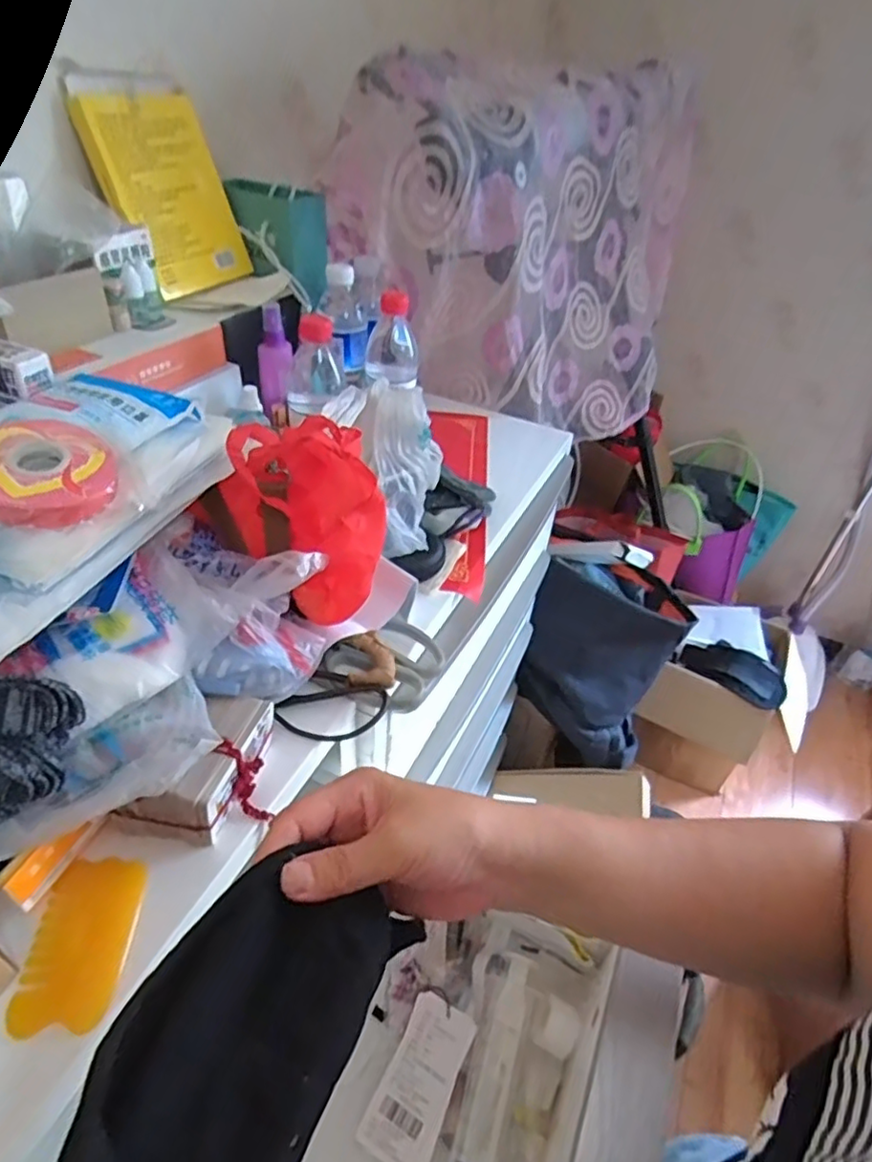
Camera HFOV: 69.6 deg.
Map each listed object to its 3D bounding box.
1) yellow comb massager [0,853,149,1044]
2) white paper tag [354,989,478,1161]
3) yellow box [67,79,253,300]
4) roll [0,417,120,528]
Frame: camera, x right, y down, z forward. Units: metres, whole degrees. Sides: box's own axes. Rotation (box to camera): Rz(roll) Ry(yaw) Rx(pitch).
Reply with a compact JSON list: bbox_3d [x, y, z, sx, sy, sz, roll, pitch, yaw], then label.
[{"bbox_3d":[-0.207,0.210,0.367,0.050,0.013,0.092,2,40,-4],"label":"yellow comb massager"},{"bbox_3d":[-0.011,0.356,0.447,0.049,0.004,0.098,20,60,17],"label":"white paper tag"},{"bbox_3d":[-0.282,-0.411,0.659,0.030,0.187,0.138,11,40,36],"label":"yellow box"},{"bbox_3d":[-0.234,-0.066,0.373,0.081,0.018,0.078,-20,64,-35],"label":"roll"}]

